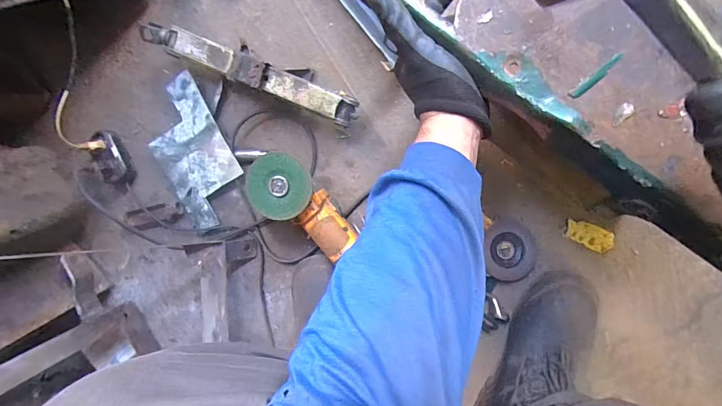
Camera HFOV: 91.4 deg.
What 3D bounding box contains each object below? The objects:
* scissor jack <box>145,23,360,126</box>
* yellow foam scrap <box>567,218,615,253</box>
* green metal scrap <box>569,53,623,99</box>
[{"bbox_3d":[-0.174,-0.210,0.547,0.363,0.091,0.066,24,99,5],"label":"scissor jack"},{"bbox_3d":[0.356,0.051,0.547,0.071,0.005,0.035,24,99,5],"label":"yellow foam scrap"},{"bbox_3d":[0.201,-0.108,0.301,0.048,0.004,0.009,-42,89,10],"label":"green metal scrap"}]

